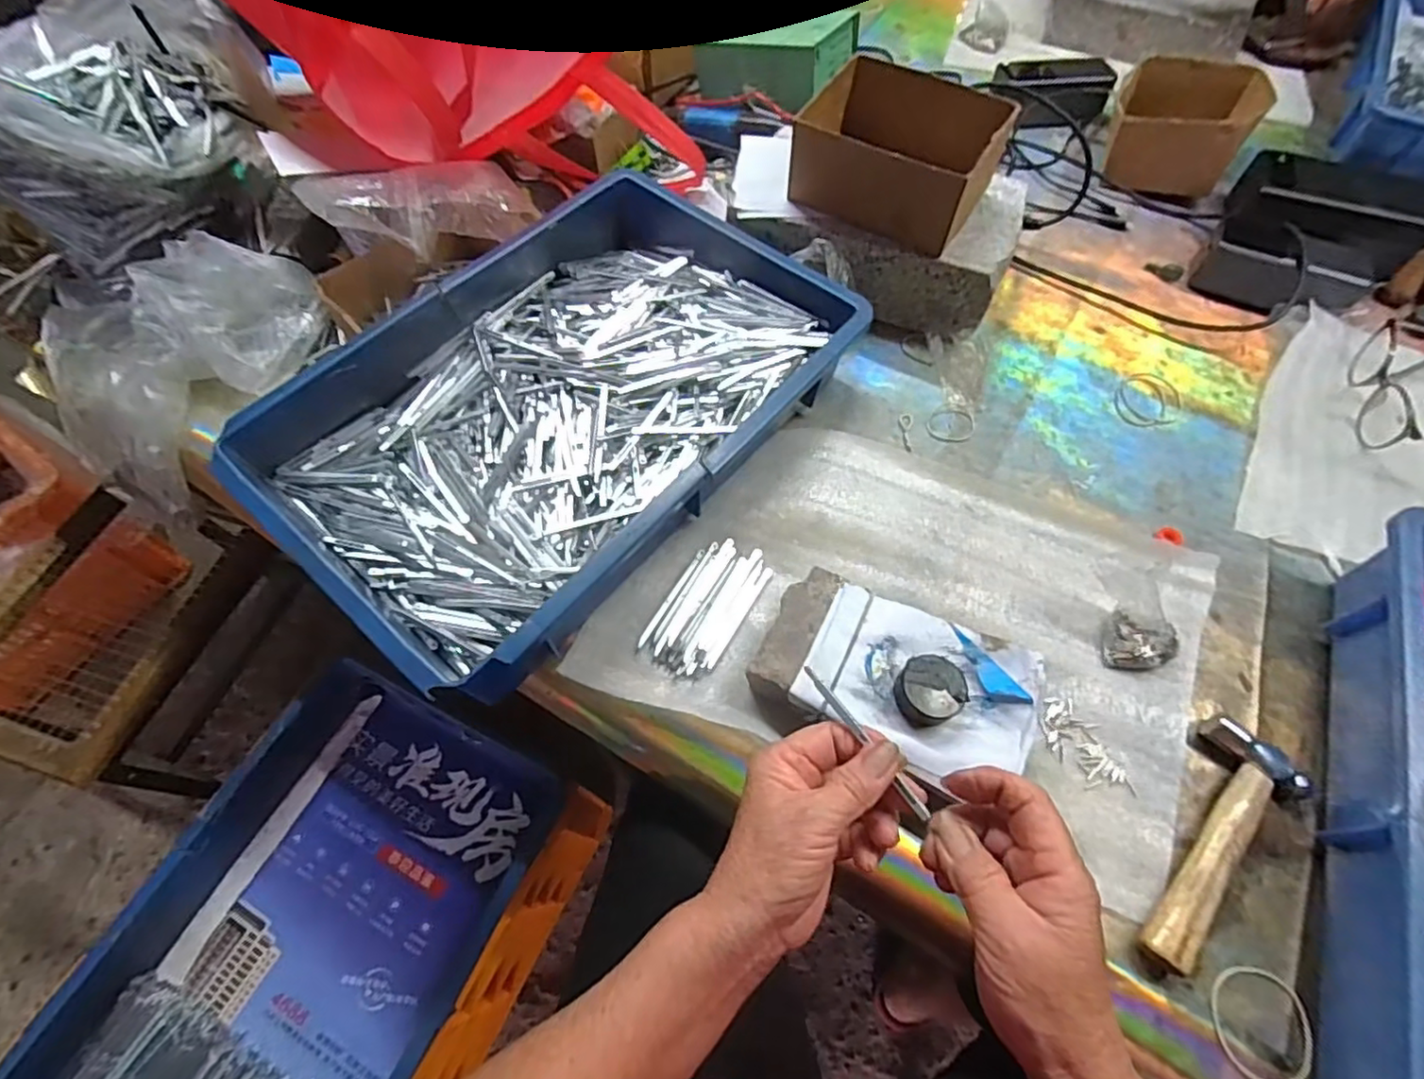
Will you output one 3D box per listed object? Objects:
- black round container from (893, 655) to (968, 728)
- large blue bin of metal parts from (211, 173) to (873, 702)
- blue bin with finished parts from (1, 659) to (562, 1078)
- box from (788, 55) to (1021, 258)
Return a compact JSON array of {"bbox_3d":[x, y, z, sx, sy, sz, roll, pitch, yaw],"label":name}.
[{"bbox_3d":[0.133,0.092,0.386,0.038,0.022,0.040,0,61,0],"label":"black round container"},{"bbox_3d":[-0.114,-0.110,0.504,0.288,0.068,0.431,37,67,19],"label":"large blue bin of metal parts"},{"bbox_3d":[-0.358,0.359,0.571,0.282,0.087,0.435,22,63,12],"label":"blue bin with finished parts"},{"bbox_3d":[0.158,-0.329,0.540,0.151,0.075,0.118,28,65,15],"label":"box"}]

